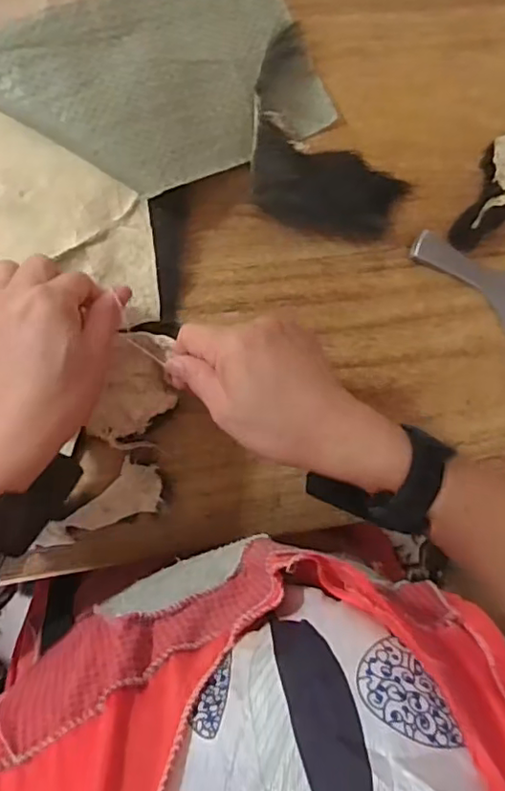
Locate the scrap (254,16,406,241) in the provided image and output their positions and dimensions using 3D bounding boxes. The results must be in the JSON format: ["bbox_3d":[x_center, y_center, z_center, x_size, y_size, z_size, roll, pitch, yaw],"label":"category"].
[{"bbox_3d":[0.043,-0.178,0.447,0.098,0.020,0.155,-43,97,-6],"label":"scrap"}]

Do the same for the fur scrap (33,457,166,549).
[{"bbox_3d":[-0.111,0.078,0.435,0.094,0.008,0.040,-20,94,-8],"label":"fur scrap"}]

